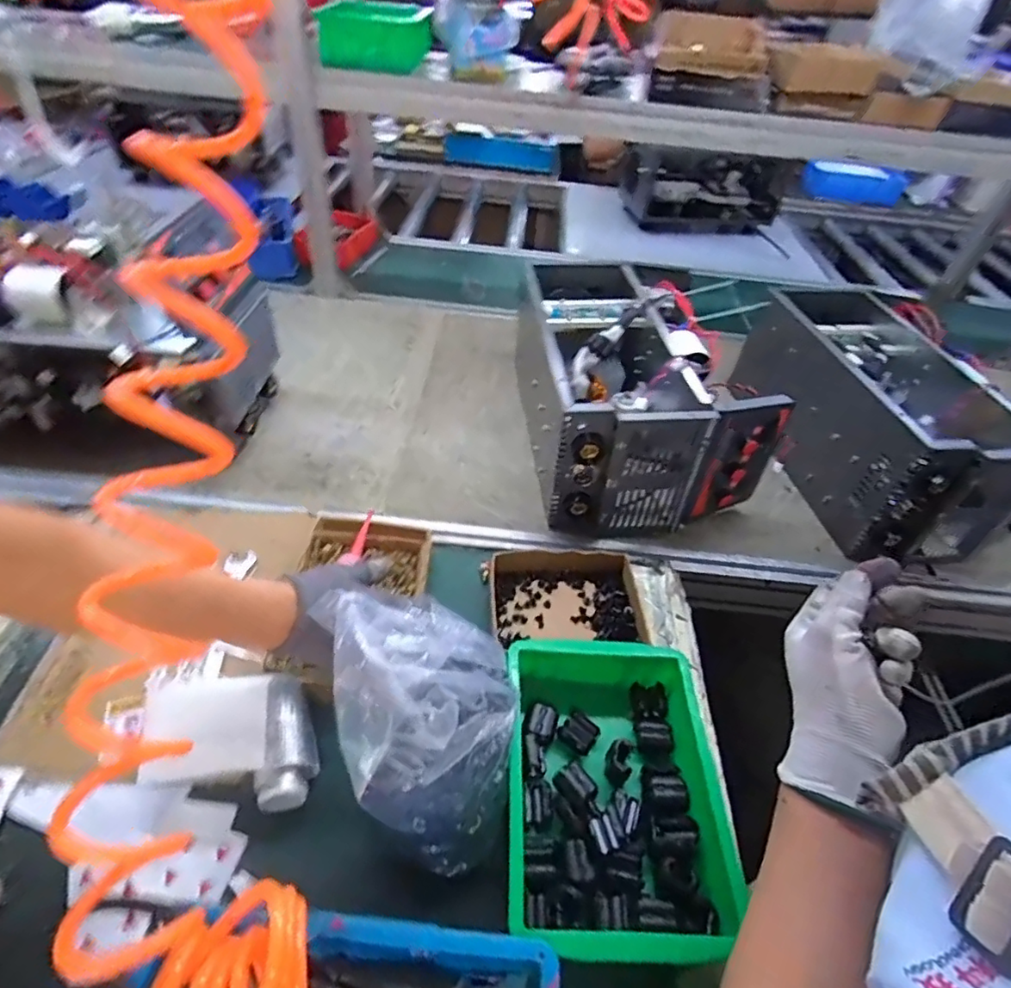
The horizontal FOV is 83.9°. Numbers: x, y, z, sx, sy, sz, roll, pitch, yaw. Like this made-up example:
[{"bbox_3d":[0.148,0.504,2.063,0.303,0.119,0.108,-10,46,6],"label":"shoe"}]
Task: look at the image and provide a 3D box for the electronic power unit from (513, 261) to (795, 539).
[{"bbox_3d":[0.176,-0.156,0.839,0.278,0.196,0.412,-4,46,-10],"label":"electronic power unit"}]

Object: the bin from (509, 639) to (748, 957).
[{"bbox_3d":[0.098,0.251,0.495,0.185,0.068,0.239,4,45,-3],"label":"bin"}]

